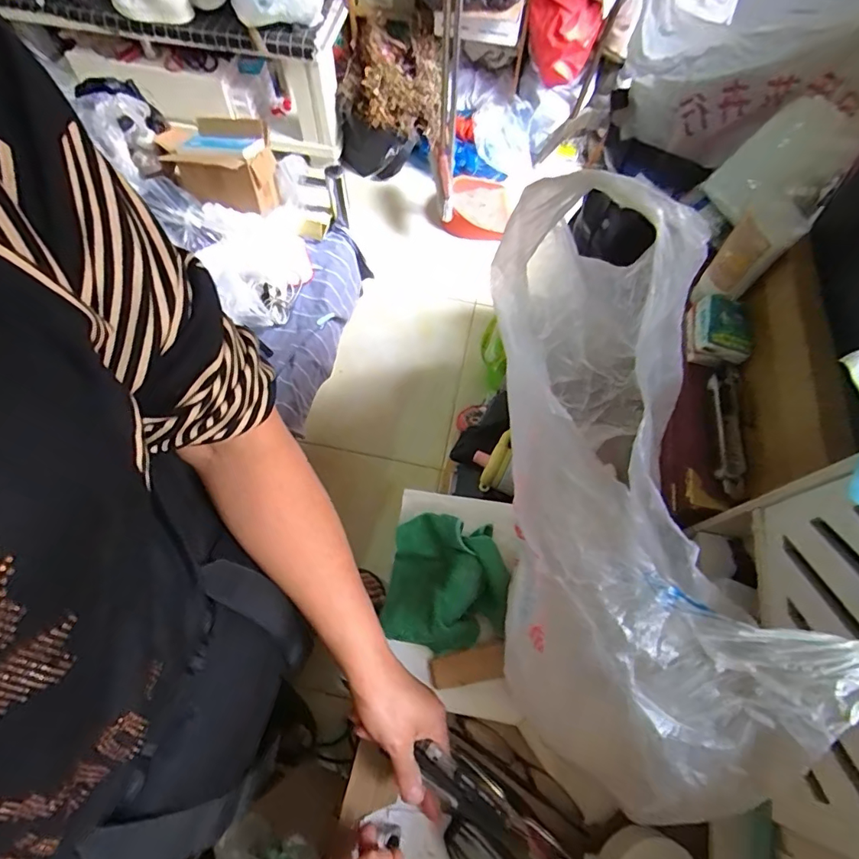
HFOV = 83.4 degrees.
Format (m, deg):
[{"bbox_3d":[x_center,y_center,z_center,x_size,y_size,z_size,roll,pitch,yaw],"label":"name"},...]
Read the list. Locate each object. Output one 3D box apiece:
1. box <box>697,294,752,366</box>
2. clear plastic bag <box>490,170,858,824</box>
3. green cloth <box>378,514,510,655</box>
[{"bbox_3d":[0.326,-0.112,0.538,0.052,0.036,0.078,10,66,3],"label":"box"},{"bbox_3d":[0.135,0.059,0.327,0.152,0.271,0.377,-8,84,-5],"label":"clear plastic bag"},{"bbox_3d":[0.018,0.150,0.473,0.114,0.053,0.120,9,66,3],"label":"green cloth"}]

